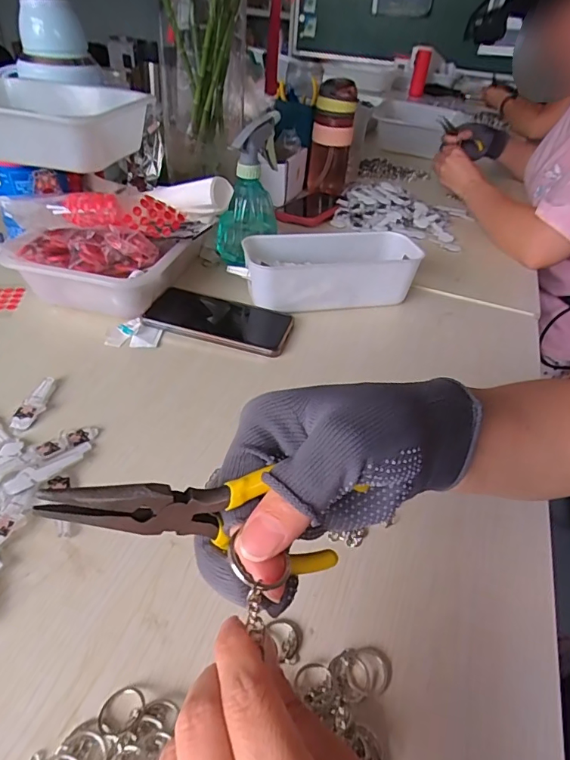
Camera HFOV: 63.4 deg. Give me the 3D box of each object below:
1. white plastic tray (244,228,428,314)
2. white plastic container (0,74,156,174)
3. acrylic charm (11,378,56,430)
[{"bbox_3d":[0.058,-0.138,0.586,0.211,0.068,0.088,-6,42,-14],"label":"white plastic tray"},{"bbox_3d":[-0.294,-0.326,0.579,0.224,0.062,0.175,9,40,4],"label":"white plastic container"},{"bbox_3d":[-0.227,0.020,0.420,0.020,0.006,0.063,5,41,-2],"label":"acrylic charm"}]

